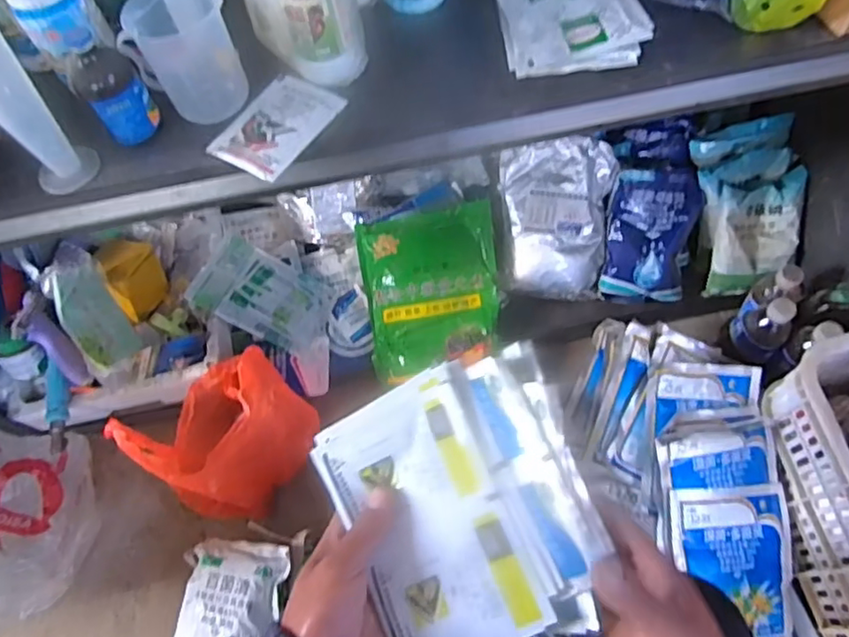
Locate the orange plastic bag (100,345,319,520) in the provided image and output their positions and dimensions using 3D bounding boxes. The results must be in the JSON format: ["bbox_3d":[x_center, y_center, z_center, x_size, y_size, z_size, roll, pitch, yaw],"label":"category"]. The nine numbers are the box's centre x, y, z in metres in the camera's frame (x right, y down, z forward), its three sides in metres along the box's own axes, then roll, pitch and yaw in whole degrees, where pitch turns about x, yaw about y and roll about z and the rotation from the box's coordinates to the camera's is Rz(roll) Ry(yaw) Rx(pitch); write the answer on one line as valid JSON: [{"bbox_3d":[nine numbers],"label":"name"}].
[{"bbox_3d":[-0.288,0.145,0.859,0.155,0.282,0.220,21,68,13],"label":"orange plastic bag"}]

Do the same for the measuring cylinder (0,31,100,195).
[{"bbox_3d":[-0.319,-0.164,0.487,0.050,0.142,0.049,-32,67,-11],"label":"measuring cylinder"}]

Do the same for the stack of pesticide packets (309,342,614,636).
[{"bbox_3d":[0.025,0.133,0.437,0.173,0.018,0.188,-24,70,13],"label":"stack of pesticide packets"}]

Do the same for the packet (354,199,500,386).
[{"bbox_3d":[0.011,-0.043,0.985,0.214,0.027,0.254,-9,85,6],"label":"packet"}]

